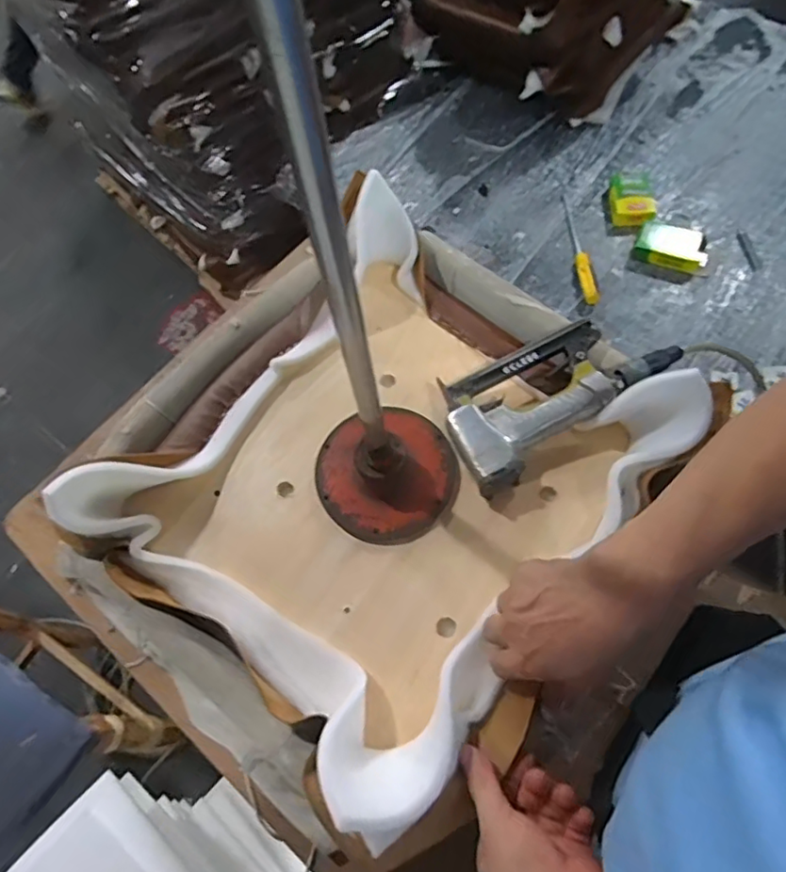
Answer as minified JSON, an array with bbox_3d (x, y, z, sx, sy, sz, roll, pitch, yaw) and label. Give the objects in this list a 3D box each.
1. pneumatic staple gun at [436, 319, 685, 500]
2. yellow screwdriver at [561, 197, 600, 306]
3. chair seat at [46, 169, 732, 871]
[{"bbox_3d":[0.159,-0.056,0.623,0.236,0.058,0.134,-33,67,-11],"label":"pneumatic staple gun"},{"bbox_3d":[0.372,-0.389,1.166,0.029,0.029,0.292,-5,61,0],"label":"yellow screwdriver"},{"bbox_3d":[0.001,0.039,0.582,0.437,0.119,0.479,37,69,20],"label":"chair seat"}]

